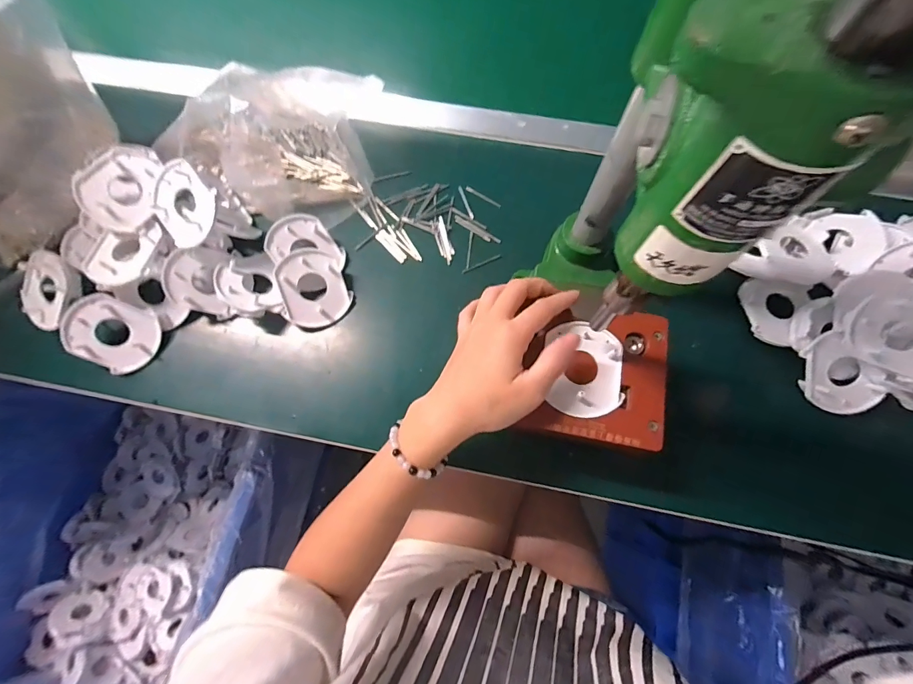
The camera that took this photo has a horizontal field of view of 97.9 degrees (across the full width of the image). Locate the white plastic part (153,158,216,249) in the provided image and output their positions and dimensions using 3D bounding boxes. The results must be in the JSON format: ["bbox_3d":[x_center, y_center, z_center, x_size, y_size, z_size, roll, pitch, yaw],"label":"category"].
[{"bbox_3d":[-0.235,-0.117,0.341,0.057,0.015,0.066,-12,94,14],"label":"white plastic part"}]

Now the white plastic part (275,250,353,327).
[{"bbox_3d":[-0.131,-0.049,0.367,0.059,0.012,0.068,-13,100,-19],"label":"white plastic part"}]

